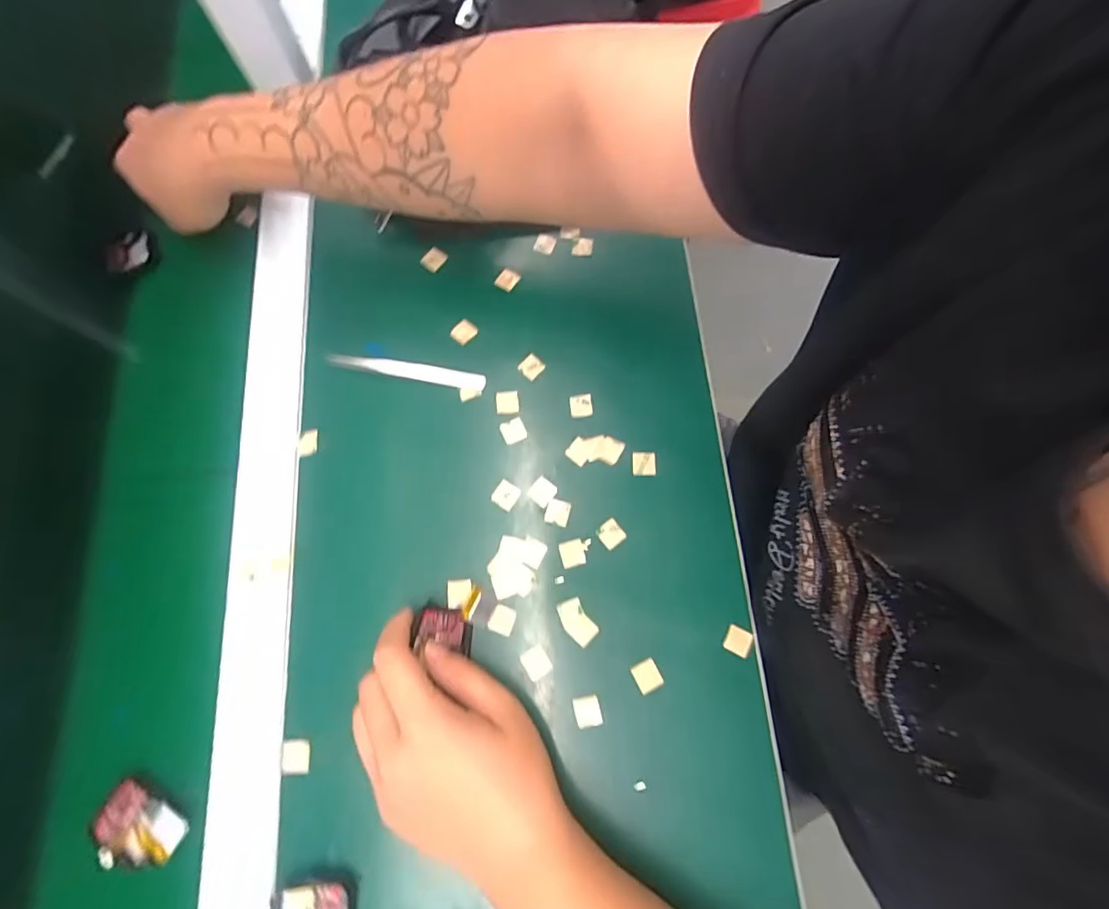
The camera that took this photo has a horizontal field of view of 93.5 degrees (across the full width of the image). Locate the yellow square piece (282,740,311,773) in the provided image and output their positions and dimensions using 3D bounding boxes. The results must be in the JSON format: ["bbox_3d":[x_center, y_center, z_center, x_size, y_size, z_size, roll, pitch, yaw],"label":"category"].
[{"bbox_3d":[-0.155,0.182,0.313,0.016,0.004,0.017,-1,75,1],"label":"yellow square piece"}]

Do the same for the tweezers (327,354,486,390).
[{"bbox_3d":[-0.107,-0.061,0.379,0.114,0.007,0.014,8,75,3],"label":"tweezers"}]

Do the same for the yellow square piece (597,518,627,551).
[{"bbox_3d":[0.038,0.053,0.350,0.016,0.004,0.016,-43,78,-10],"label":"yellow square piece"}]

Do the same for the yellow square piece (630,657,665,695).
[{"bbox_3d":[0.058,0.138,0.325,0.015,0.004,0.017,-25,76,-6],"label":"yellow square piece"}]

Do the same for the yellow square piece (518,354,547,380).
[{"bbox_3d":[-0.017,-0.065,0.385,0.016,0.004,0.017,39,79,10],"label":"yellow square piece"}]

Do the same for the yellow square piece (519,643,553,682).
[{"bbox_3d":[-0.011,0.130,0.326,0.016,0.004,0.018,-32,77,-7],"label":"yellow square piece"}]

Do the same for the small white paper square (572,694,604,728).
[{"bbox_3d":[0.020,0.157,0.320,0.016,0.004,0.017,-12,75,-2],"label":"small white paper square"}]

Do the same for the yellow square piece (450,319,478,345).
[{"bbox_3d":[-0.068,-0.092,0.391,0.015,0.005,0.018,43,80,11],"label":"yellow square piece"}]

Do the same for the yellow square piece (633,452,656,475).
[{"bbox_3d":[0.063,0.006,0.363,0.016,0.004,0.017,1,75,1],"label":"yellow square piece"}]

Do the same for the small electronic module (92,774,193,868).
[{"bbox_3d":[-0.239,0.216,0.299,0.055,0.014,0.038,24,76,7],"label":"small electronic module"}]

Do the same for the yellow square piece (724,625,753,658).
[{"bbox_3d":[0.117,0.118,0.331,0.016,0.004,0.016,24,77,7],"label":"yellow square piece"}]

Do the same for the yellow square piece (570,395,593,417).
[{"bbox_3d":[0.019,-0.035,0.376,0.016,0.004,0.017,-5,75,0],"label":"yellow square piece"}]

